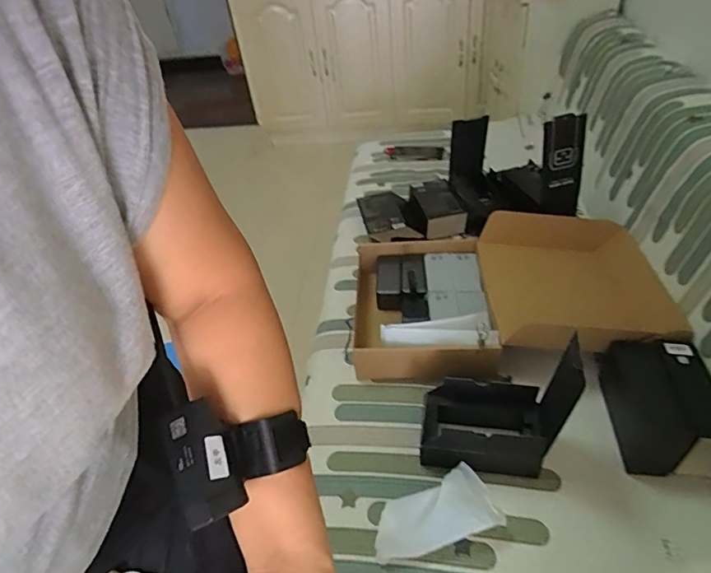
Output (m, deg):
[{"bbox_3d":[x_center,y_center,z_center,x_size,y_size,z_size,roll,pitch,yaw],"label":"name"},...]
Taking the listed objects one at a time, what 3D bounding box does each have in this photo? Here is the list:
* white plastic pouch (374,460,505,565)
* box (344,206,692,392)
[{"bbox_3d":[0.110,0.329,0.695,0.177,0.048,0.092,-18,42,-12],"label":"white plastic pouch"},{"bbox_3d":[0.287,0.000,0.999,0.577,0.112,0.382,-2,41,6],"label":"box"}]

